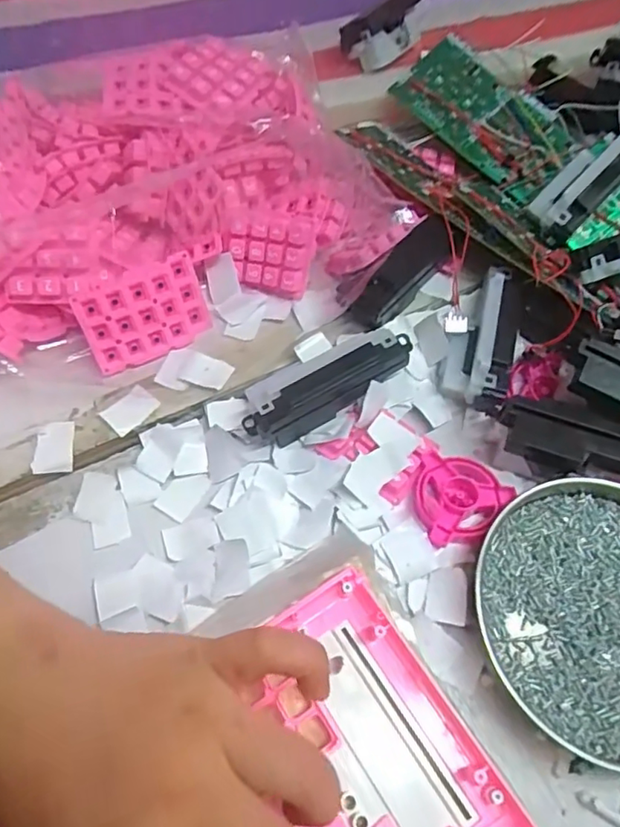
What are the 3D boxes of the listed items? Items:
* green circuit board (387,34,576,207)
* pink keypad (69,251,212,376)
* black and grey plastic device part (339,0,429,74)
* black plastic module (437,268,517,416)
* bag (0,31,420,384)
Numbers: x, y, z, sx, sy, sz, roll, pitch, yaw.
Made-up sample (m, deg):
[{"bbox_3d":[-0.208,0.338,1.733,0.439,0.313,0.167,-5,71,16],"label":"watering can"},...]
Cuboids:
[{"bbox_3d":[0.133,-0.225,0.440,0.074,0.021,0.141,-36,69,-18],"label":"green circuit board"},{"bbox_3d":[-0.097,-0.059,0.349,0.074,0.052,0.011,-26,31,-21],"label":"pink keypad"},{"bbox_3d":[0.069,-0.315,0.462,0.096,0.032,0.035,-39,70,-20],"label":"black and grey plastic device part"},{"bbox_3d":[0.108,-0.049,0.363,0.037,0.026,0.093,15,63,6],"label":"black plastic module"},{"bbox_3d":[-0.098,-0.135,0.364,0.274,0.065,0.175,-21,68,-12],"label":"bag"}]

